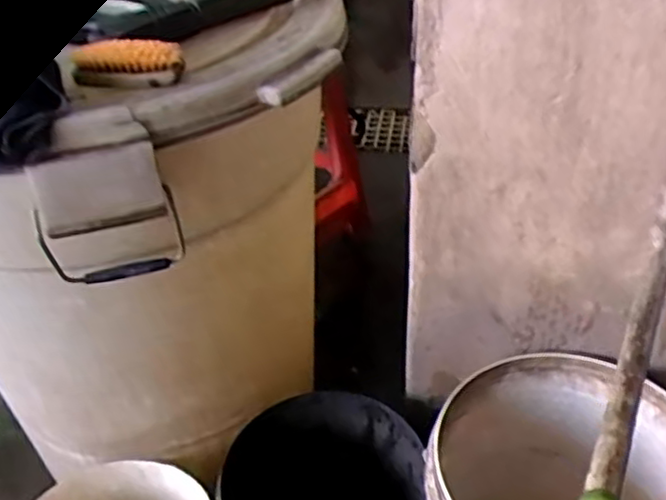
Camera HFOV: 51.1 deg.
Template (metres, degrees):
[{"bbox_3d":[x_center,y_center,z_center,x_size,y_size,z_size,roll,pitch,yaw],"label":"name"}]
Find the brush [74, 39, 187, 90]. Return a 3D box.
[{"bbox_3d":[-0.185,-0.167,0.629,0.093,0.033,0.031,0,37,7],"label":"brush"}]

